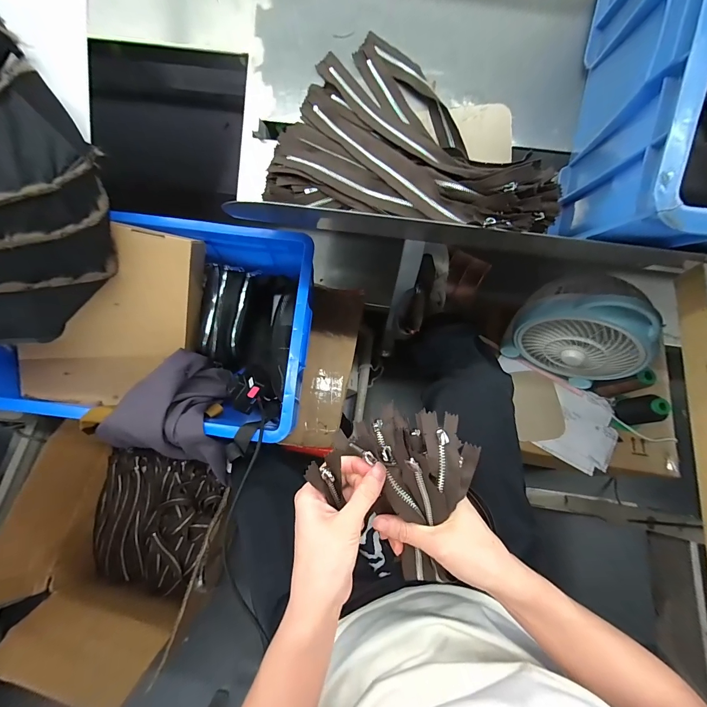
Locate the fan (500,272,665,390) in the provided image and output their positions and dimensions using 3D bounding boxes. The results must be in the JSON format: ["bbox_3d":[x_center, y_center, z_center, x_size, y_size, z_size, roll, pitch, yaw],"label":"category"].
[{"bbox_3d":[0.417,-0.045,0.590,0.202,0.245,0.126,32,76,9],"label":"fan"}]

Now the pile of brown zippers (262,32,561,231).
[{"bbox_3d":[0.078,-0.274,0.424,0.361,0.094,0.225,23,75,7],"label":"pile of brown zippers"}]

